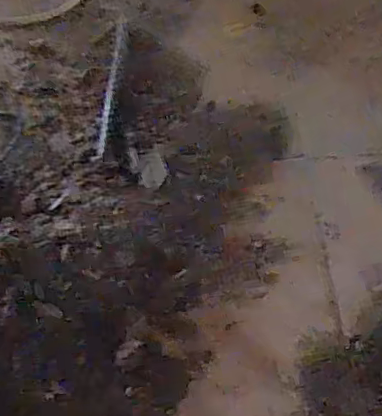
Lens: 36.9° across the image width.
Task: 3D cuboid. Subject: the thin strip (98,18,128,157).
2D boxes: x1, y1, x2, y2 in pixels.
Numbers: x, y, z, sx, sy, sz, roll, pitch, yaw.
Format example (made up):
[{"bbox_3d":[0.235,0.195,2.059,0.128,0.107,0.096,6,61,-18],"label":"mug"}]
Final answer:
[{"bbox_3d":[-0.097,-0.156,0.720,0.015,0.021,0.223,2,61,0],"label":"thin strip"}]

